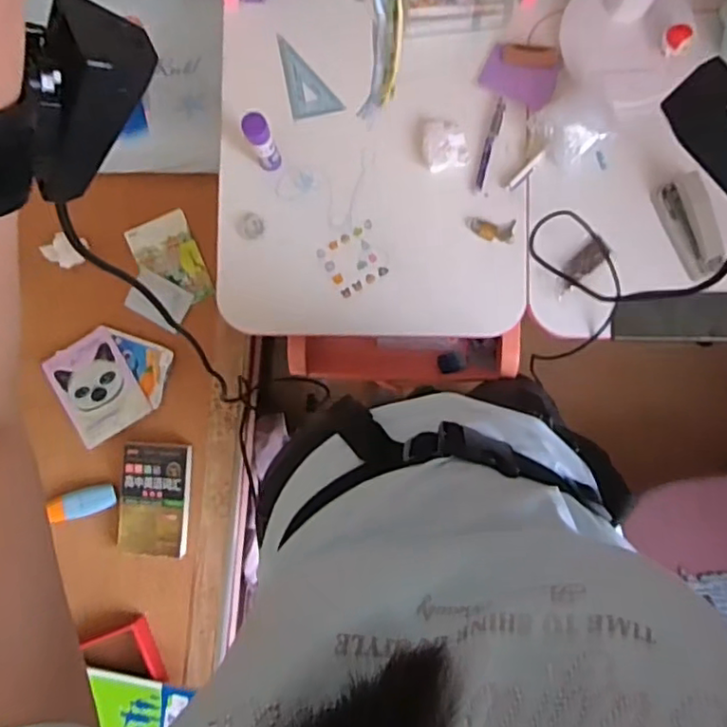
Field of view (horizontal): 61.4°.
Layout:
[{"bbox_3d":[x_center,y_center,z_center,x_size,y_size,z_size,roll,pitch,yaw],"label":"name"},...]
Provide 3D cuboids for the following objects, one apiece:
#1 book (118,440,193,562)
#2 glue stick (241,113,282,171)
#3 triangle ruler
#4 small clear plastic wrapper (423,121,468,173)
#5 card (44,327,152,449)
[{"bbox_3d":[-0.325,0.211,0.951,0.106,0.017,0.171,5,87,1],"label":"book"},{"bbox_3d":[-0.122,-0.268,0.752,0.028,0.113,0.031,-30,87,-1],"label":"glue stick"},{"bbox_3d":[-0.070,-0.382,0.809,0.066,0.004,0.105,-11,99,0],"label":"triangle ruler"},{"bbox_3d":[0.106,-0.283,0.795,0.056,0.010,0.064,-9,87,0],"label":"small clear plastic wrapper"},{"bbox_3d":[-0.422,0.037,0.972,0.119,0.010,0.159,-31,87,-1],"label":"card"}]

